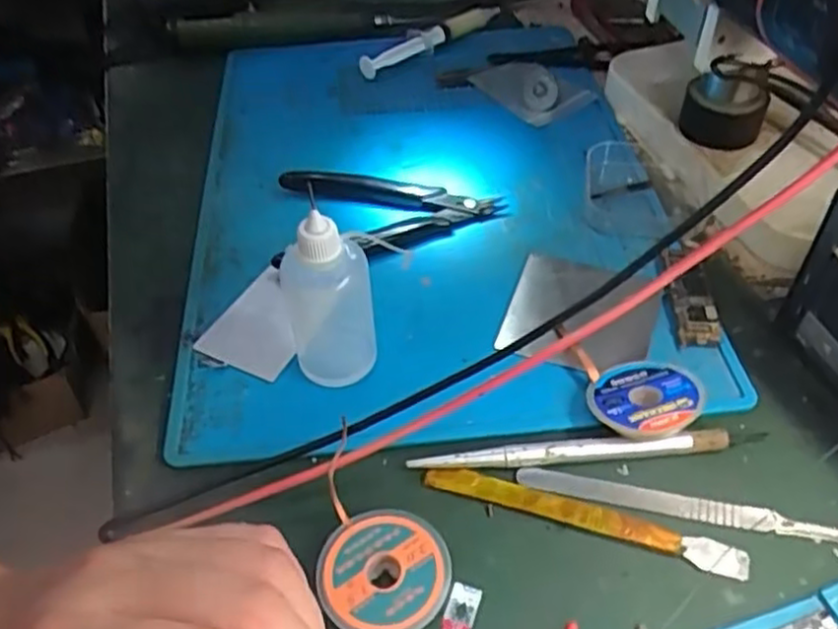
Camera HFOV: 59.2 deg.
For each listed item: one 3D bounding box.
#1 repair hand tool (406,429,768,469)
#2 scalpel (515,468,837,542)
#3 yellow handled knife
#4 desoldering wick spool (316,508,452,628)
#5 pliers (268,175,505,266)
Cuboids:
[{"bbox_3d":[0.069,0.054,0.297,0.144,0.008,0.009,-5,46,-1],"label":"repair hand tool"},{"bbox_3d":[0.102,0.073,0.281,0.127,0.004,0.009,8,47,11],"label":"scalpel"},{"bbox_3d":[0.061,0.076,0.280,0.121,0.004,0.011,13,49,15],"label":"yellow handled knife"},{"bbox_3d":[-0.012,0.093,0.262,0.045,0.013,0.044,-2,46,2],"label":"desoldering wick spool"},{"bbox_3d":[-0.016,-0.054,0.395,0.118,0.014,0.071,-5,46,-1],"label":"pliers"}]

